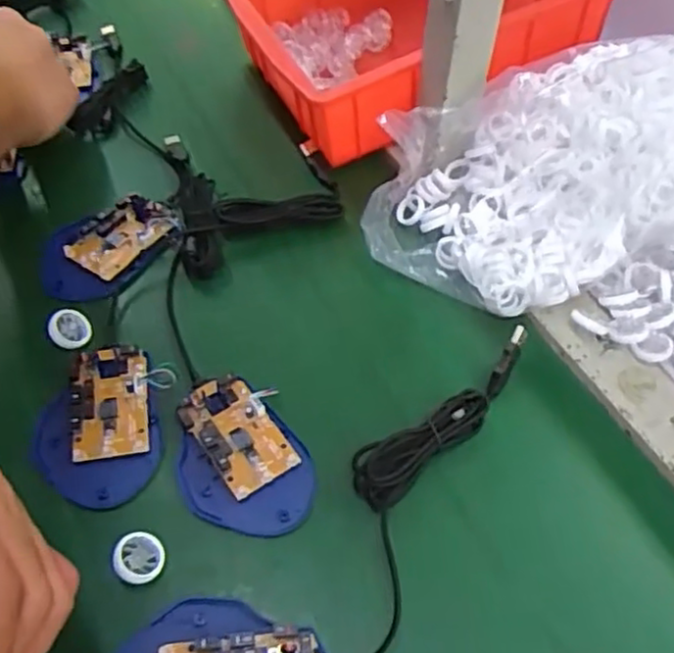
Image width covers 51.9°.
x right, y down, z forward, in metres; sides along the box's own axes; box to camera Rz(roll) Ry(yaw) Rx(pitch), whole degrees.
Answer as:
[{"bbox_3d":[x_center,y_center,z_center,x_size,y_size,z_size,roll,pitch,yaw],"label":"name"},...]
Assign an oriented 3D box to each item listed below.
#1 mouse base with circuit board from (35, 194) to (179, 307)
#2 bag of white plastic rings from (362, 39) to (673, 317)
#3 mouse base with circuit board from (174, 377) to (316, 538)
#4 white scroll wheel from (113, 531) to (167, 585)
[{"bbox_3d":[-0.168,-0.058,0.517,0.105,0.020,0.063,-28,59,-21],"label":"mouse base with circuit board"},{"bbox_3d":[0.181,-0.122,0.520,0.317,0.105,0.183,-11,54,-10],"label":"bag of white plastic rings"},{"bbox_3d":[-0.060,0.077,0.419,0.072,0.014,0.105,-23,57,-18],"label":"mouse base with circuit board"},{"bbox_3d":[-0.107,0.127,0.378,0.026,0.014,0.026,1,53,-1],"label":"white scroll wheel"}]

